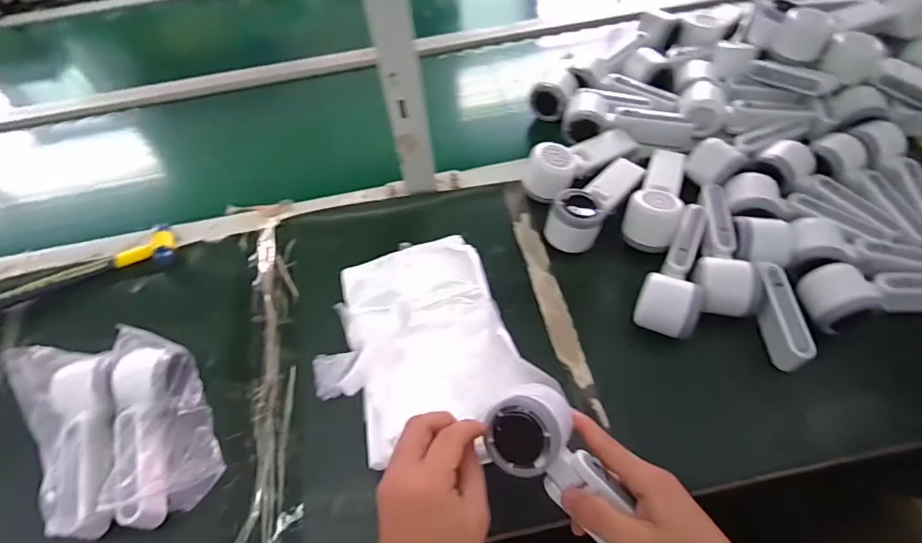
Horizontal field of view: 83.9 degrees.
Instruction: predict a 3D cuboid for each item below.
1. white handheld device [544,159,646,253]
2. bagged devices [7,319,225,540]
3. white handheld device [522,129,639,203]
[{"bbox_3d":[0.163,-0.091,0.616,0.062,0.054,0.159,29,62,22],"label":"white handheld device"},{"bbox_3d":[-0.317,0.146,0.484,0.133,0.081,0.182,-26,57,-13],"label":"bagged devices"},{"bbox_3d":[0.156,-0.142,0.653,0.165,0.051,0.057,-24,59,-26],"label":"white handheld device"}]

